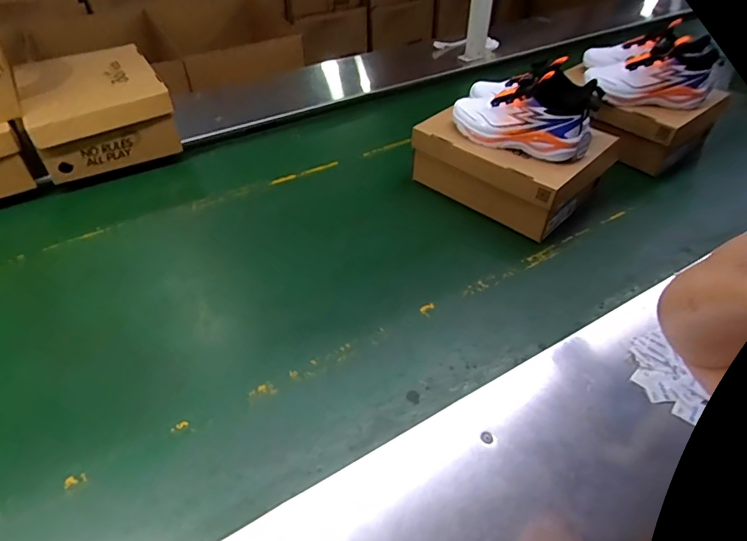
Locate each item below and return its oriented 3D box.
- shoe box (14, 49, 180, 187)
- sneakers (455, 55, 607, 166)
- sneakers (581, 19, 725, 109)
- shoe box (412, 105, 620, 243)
[{"bbox_3d":[-0.574,-0.339,1.013,0.242,0.127,0.300,-23,47,-23],"label":"shoe box"},{"bbox_3d":[0.267,-0.292,0.861,0.242,0.109,0.138,24,48,24],"label":"sneakers"},{"bbox_3d":[0.571,-0.426,1.003,0.229,0.107,0.165,0,45,0],"label":"sneakers"},{"bbox_3d":[0.267,-0.217,0.936,0.246,0.128,0.300,-33,53,-29],"label":"shoe box"}]

